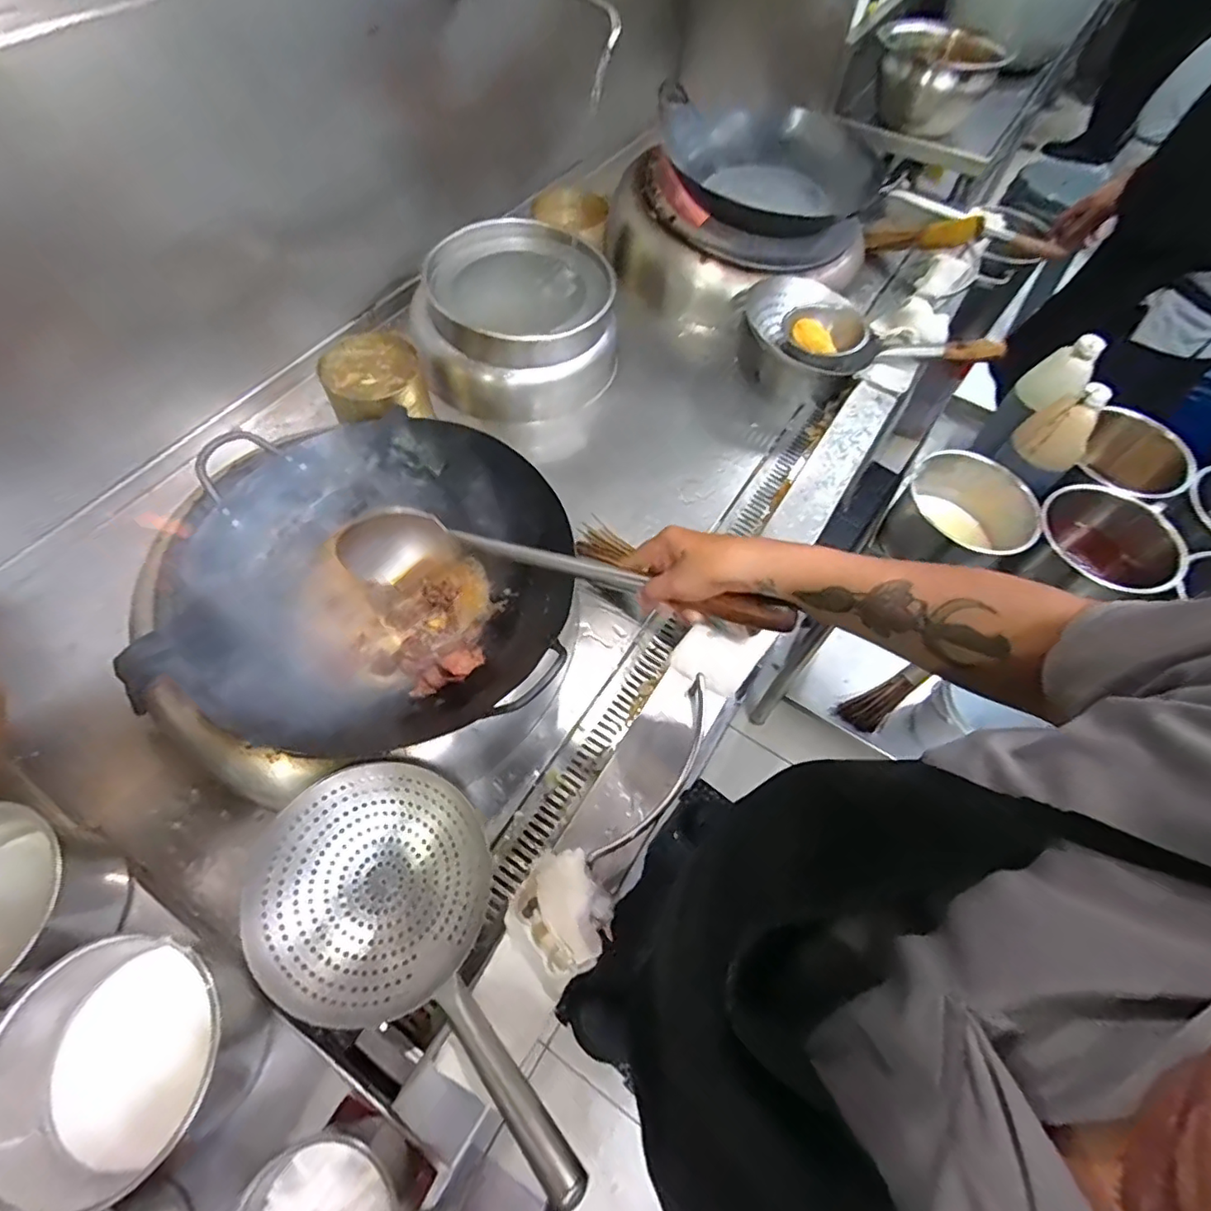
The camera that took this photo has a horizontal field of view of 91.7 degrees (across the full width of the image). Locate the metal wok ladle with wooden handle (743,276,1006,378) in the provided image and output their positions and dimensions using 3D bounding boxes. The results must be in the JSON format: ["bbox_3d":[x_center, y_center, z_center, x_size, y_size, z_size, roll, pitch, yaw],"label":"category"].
[{"bbox_3d":[0.439,-0.469,1.039,0.427,0.104,0.173,28,63,13],"label":"metal wok ladle with wooden handle"}]

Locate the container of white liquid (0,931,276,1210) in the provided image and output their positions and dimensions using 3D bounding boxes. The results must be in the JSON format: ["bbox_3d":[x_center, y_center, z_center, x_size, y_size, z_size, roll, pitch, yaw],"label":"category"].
[{"bbox_3d":[-0.398,0.372,0.498,0.160,0.120,0.184,-16,62,-11],"label":"container of white liquid"}]

